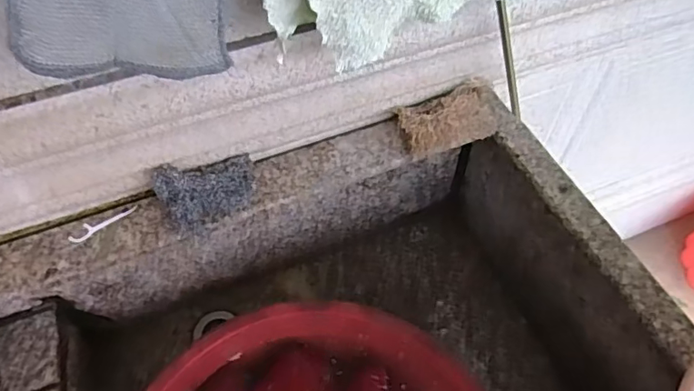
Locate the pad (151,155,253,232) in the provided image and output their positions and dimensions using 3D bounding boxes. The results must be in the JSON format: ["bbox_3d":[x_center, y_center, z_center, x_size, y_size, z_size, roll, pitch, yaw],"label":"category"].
[{"bbox_3d":[-0.137,-0.001,0.530,0.093,0.013,0.063,-9,91,-22],"label":"pad"}]

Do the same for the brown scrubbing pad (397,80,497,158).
[{"bbox_3d":[0.115,-0.085,0.588,0.113,0.032,0.055,-17,58,-13],"label":"brown scrubbing pad"}]

